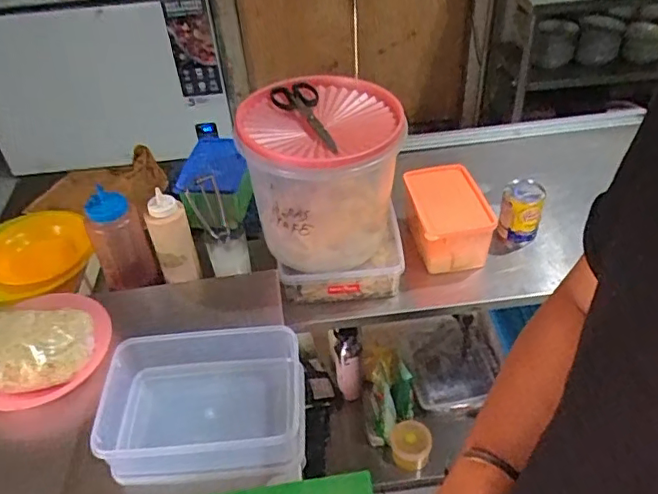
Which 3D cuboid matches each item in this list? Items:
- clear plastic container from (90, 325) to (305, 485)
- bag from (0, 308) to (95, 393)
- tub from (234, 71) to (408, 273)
[{"bbox_3d":[-0.159,0.198,0.716,0.245,0.078,0.175,-6,42,-2],"label":"clear plastic container"},{"bbox_3d":[-0.451,0.137,0.774,0.234,0.061,0.118,-10,42,-7],"label":"bag"},{"bbox_3d":[-0.008,-0.120,0.952,0.242,0.242,0.235,-2,42,2],"label":"tub"}]

